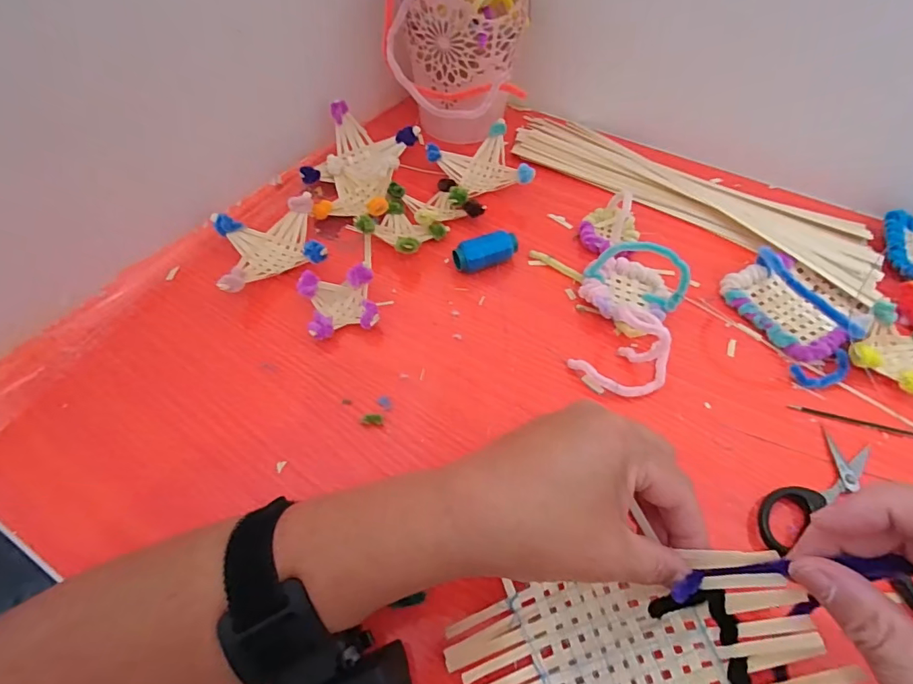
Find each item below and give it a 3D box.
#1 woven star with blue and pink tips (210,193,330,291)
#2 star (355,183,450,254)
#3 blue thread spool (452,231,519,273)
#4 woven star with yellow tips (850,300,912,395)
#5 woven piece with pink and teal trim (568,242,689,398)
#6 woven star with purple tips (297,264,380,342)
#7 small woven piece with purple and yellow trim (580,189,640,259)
[{"bbox_3d":[-0.155,-0.078,0.392,0.085,0.035,0.079,-20,58,-13],"label":"woven star with blue and pink tips"},{"bbox_3d":[-0.047,-0.104,0.412,0.063,0.030,0.065,28,60,17],"label":"star"},{"bbox_3d":[0.028,-0.075,0.401,0.057,0.026,0.025,-17,58,-11],"label":"blue thread spool"},{"bbox_3d":[0.323,0.006,0.341,0.051,0.026,0.055,34,62,21],"label":"woven star with yellow tips"},{"bbox_3d":[0.130,-0.025,0.345,0.071,0.054,0.124,15,57,9],"label":"woven piece with pink and teal trim"},{"bbox_3d":[-0.090,-0.030,0.360,0.054,0.030,0.049,-11,57,-8],"label":"woven star with purple tips"},{"bbox_3d":[0.140,-0.108,0.411,0.050,0.037,0.065,17,57,11],"label":"small woven piece with purple and yellow trim"}]

